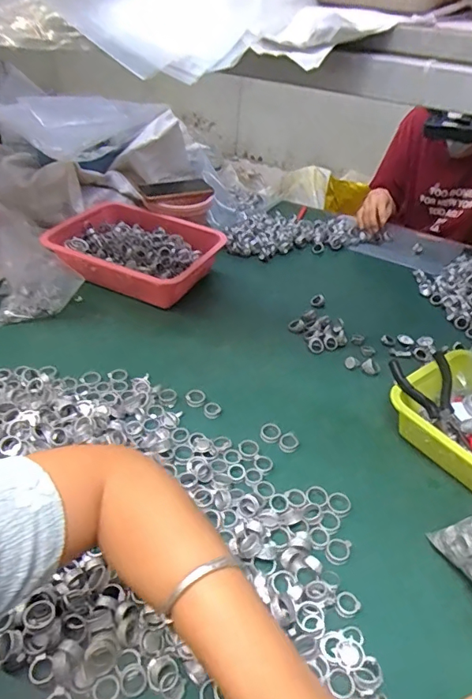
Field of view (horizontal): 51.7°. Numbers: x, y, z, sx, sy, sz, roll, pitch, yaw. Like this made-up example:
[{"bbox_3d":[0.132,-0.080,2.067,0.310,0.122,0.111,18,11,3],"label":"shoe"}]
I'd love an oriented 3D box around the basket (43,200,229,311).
[{"bbox_3d":[-0.187,-0.198,0.960,0.304,0.072,0.225,21,43,18],"label":"basket"}]

